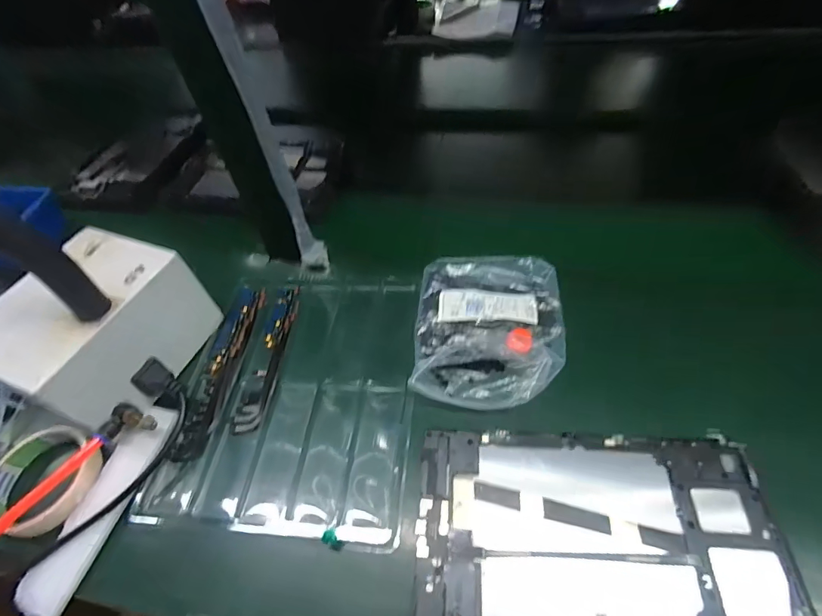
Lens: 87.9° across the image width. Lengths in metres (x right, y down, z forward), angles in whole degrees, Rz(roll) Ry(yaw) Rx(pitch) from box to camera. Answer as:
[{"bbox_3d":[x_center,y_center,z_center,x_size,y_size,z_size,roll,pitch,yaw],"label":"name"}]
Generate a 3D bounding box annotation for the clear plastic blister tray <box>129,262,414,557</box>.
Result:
[{"bbox_3d":[-0.107,0.068,0.412,0.214,0.019,0.274,0,53,6],"label":"clear plastic blister tray"}]

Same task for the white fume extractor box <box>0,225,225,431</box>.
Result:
[{"bbox_3d":[-0.295,0.019,0.410,0.129,0.103,0.155,17,56,18],"label":"white fume extractor box"}]

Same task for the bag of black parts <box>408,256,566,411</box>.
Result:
[{"bbox_3d":[0.078,0.015,0.425,0.141,0.024,0.173,3,53,8],"label":"bag of black parts"}]

